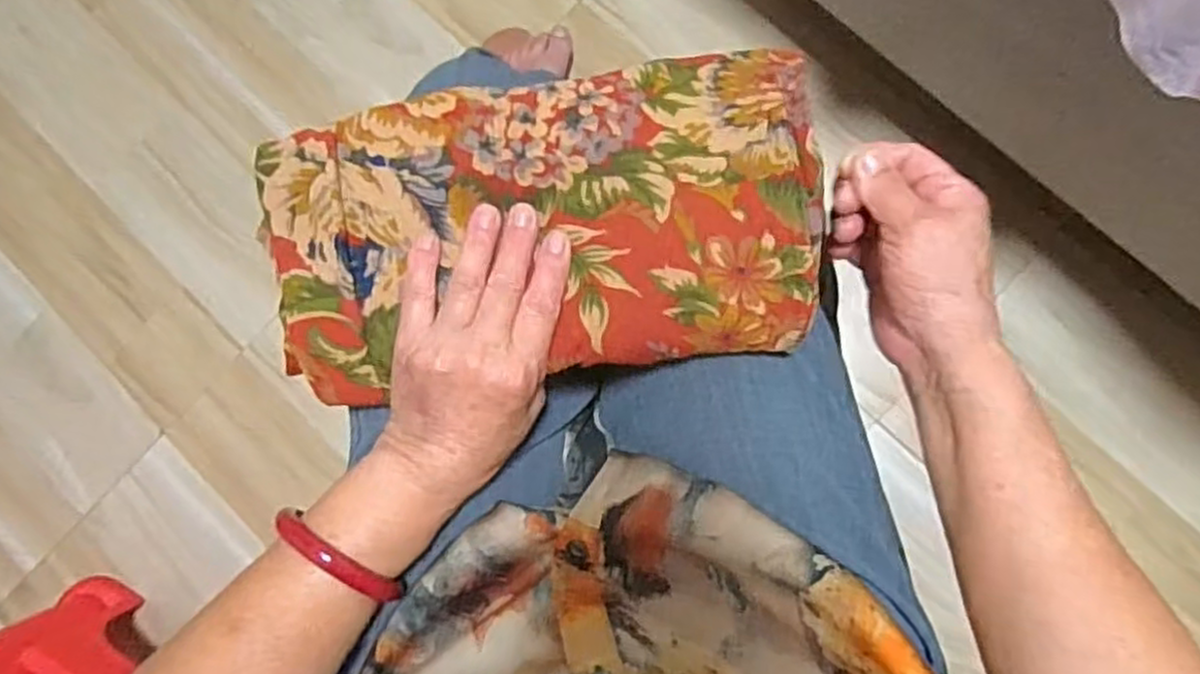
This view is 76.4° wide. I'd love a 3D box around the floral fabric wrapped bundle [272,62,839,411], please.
[{"bbox_3d":[-0.033,-0.059,0.405,0.291,0.023,0.158,-8,85,5],"label":"floral fabric wrapped bundle"}]

